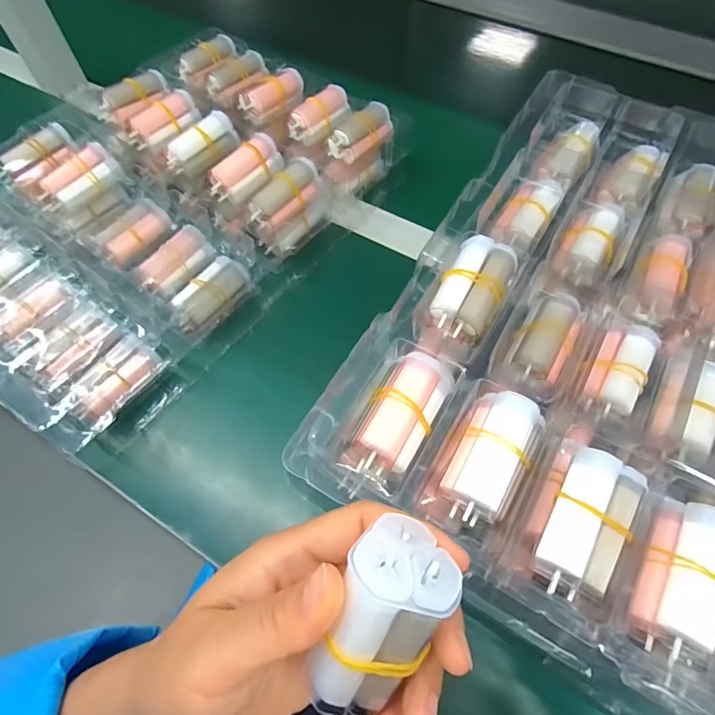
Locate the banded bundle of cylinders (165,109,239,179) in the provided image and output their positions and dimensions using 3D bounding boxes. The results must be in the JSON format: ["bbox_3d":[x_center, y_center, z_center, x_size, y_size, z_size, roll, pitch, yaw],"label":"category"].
[{"bbox_3d":[-0.135,-0.187,0.403,0.022,0.025,0.065,40,69,21],"label":"banded bundle of cylinders"}]

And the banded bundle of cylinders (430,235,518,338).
[{"bbox_3d":[0.072,-0.043,0.287,0.036,0.021,0.065,27,65,15],"label":"banded bundle of cylinders"}]

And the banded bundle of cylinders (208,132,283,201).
[{"bbox_3d":[-0.095,-0.162,0.391,0.068,0.023,0.029,-41,67,-19],"label":"banded bundle of cylinders"}]

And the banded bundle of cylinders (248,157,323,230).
[{"bbox_3d":[-0.057,-0.130,0.383,0.025,0.046,0.063,39,69,20],"label":"banded bundle of cylinders"}]

